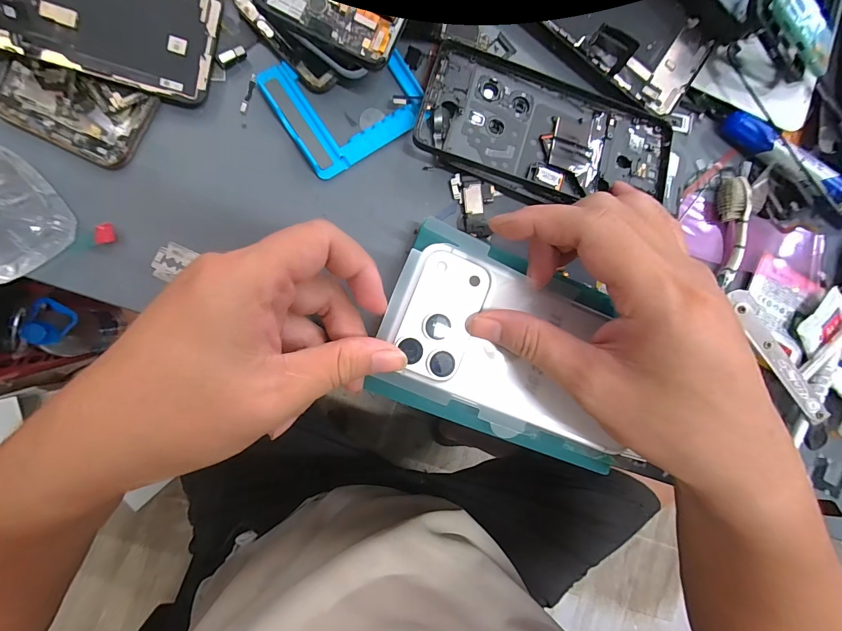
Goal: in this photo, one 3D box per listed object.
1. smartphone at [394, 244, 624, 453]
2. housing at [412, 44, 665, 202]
[{"bbox_3d":[0.058,0.019,0.212,0.144,0.009,0.077,23,89,-9],"label":"smartphone"},{"bbox_3d":[0.082,-0.118,0.234,0.161,0.014,0.081,15,86,-9],"label":"housing"}]

